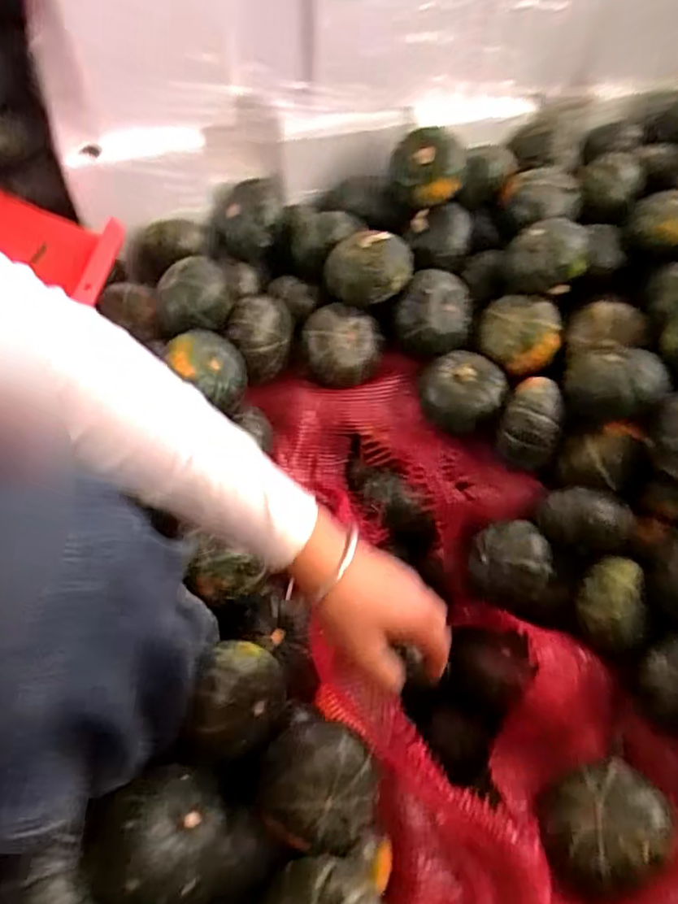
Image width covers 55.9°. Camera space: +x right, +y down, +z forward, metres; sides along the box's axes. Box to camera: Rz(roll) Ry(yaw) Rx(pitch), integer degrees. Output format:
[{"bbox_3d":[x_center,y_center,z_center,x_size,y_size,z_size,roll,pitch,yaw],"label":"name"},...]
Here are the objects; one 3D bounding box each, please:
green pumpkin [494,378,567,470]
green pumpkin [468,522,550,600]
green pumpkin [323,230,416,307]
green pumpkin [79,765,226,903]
[{"bbox_3d":[0.207,-0.034,0.682,0.066,0.065,0.075,27,60,14],"label":"green pumpkin"},{"bbox_3d":[0.176,0.111,0.659,0.074,0.065,0.059,16,58,7],"label":"green pumpkin"},{"bbox_3d":[0.036,-0.209,0.742,0.091,0.062,0.076,20,58,9],"label":"green pumpkin"},{"bbox_3d":[-0.130,0.279,0.461,0.090,0.098,0.090,2,57,-2],"label":"green pumpkin"}]

